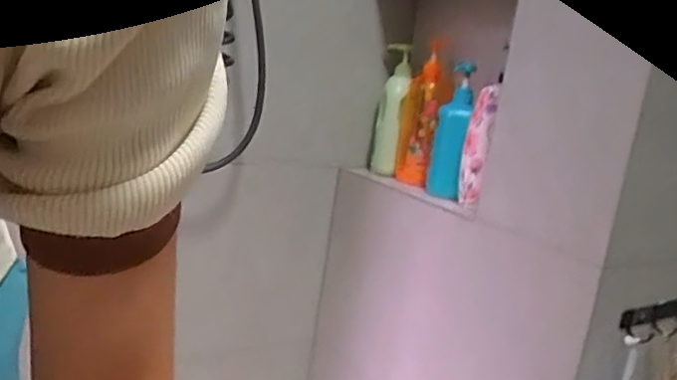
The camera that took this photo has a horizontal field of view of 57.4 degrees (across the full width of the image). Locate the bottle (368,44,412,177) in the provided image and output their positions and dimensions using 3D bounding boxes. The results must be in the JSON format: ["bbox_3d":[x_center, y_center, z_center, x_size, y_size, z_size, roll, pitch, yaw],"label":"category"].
[{"bbox_3d":[0.102,-0.155,1.194,0.053,0.245,0.075,8,13,4],"label":"bottle"}]

